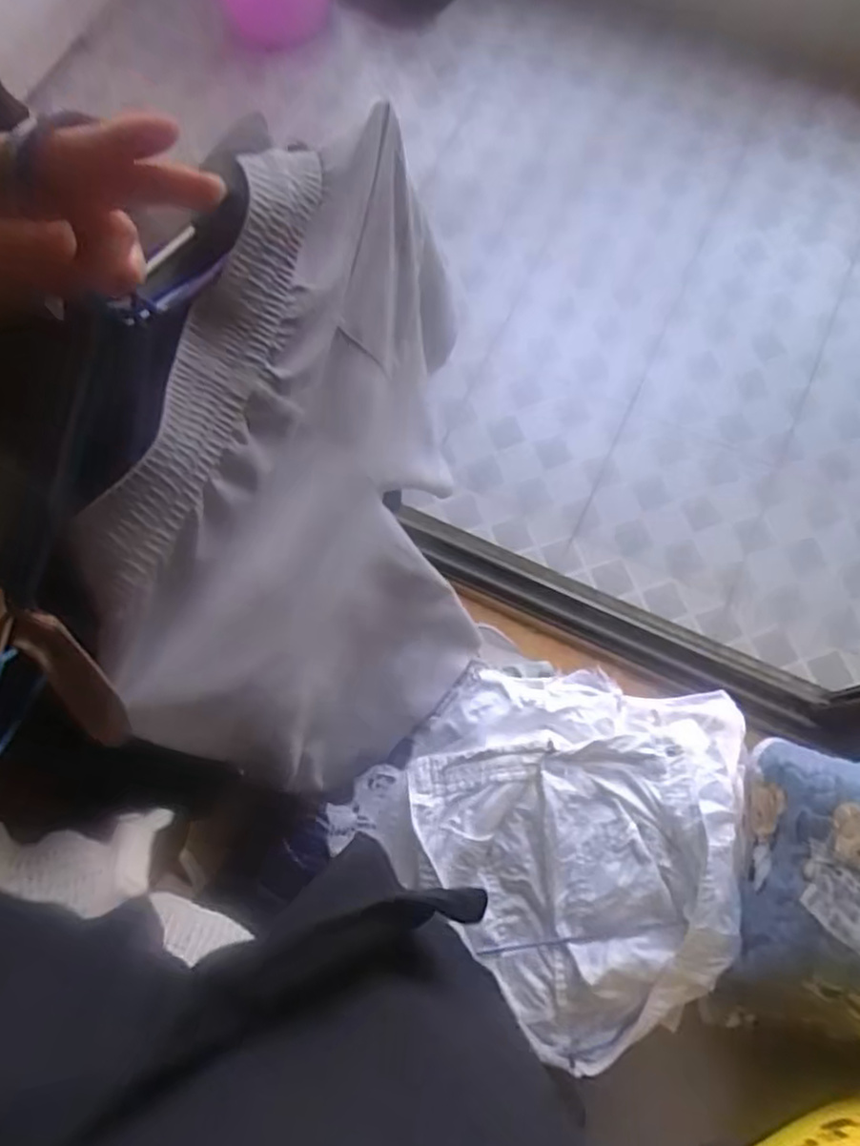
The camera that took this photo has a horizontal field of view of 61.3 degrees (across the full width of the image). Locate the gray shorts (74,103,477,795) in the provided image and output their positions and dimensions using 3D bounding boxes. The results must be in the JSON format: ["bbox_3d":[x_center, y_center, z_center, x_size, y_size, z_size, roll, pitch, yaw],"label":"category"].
[{"bbox_3d":[-0.059,-0.067,0.630,0.186,0.492,0.472,8,74,5],"label":"gray shorts"}]

